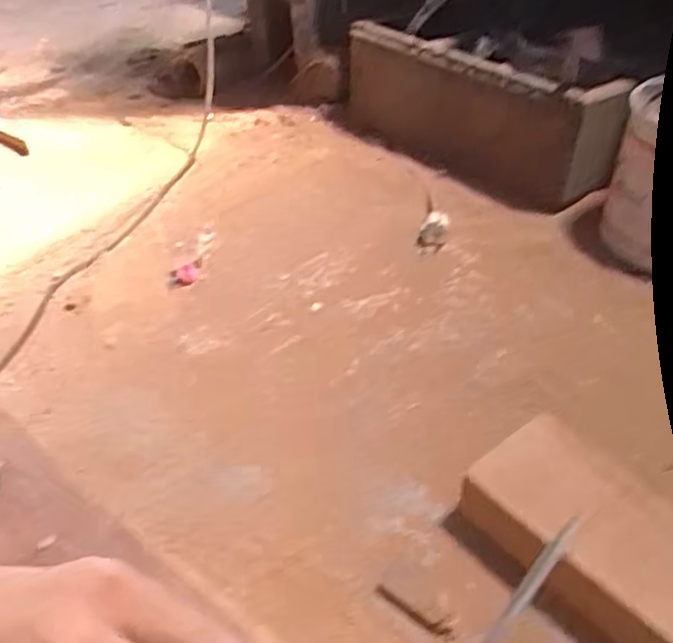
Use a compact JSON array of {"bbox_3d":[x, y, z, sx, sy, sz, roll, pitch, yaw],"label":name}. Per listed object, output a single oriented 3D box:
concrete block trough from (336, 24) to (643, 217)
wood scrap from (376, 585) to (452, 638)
[{"bbox_3d":[0.206,-0.336,1.136,0.106,0.178,0.480,-32,48,-28],"label":"concrete block trough"},{"bbox_3d":[0.063,0.245,0.604,0.073,0.005,0.011,24,48,31],"label":"wood scrap"}]

